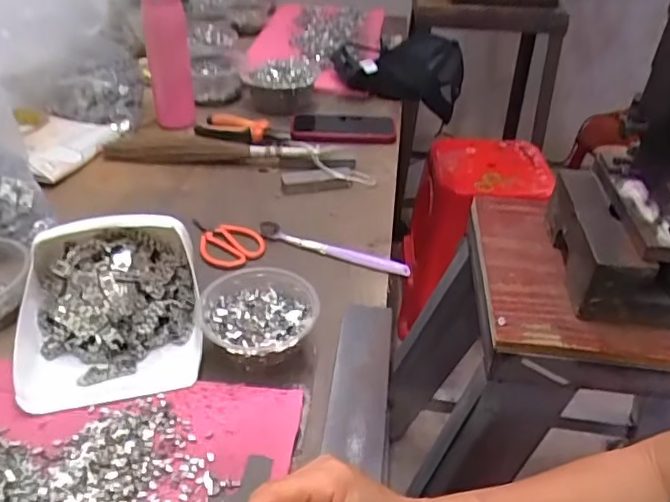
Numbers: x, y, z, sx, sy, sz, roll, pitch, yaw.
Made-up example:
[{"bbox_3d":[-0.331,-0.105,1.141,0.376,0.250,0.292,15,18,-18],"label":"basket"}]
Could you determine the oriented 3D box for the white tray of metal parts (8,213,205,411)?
[{"bbox_3d":[-0.205,0.045,0.509,0.159,0.075,0.162,-9,39,-14],"label":"white tray of metal parts"}]

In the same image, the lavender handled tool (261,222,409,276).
[{"bbox_3d":[-0.002,-0.003,0.652,0.180,0.016,0.012,14,38,16],"label":"lavender handled tool"}]

